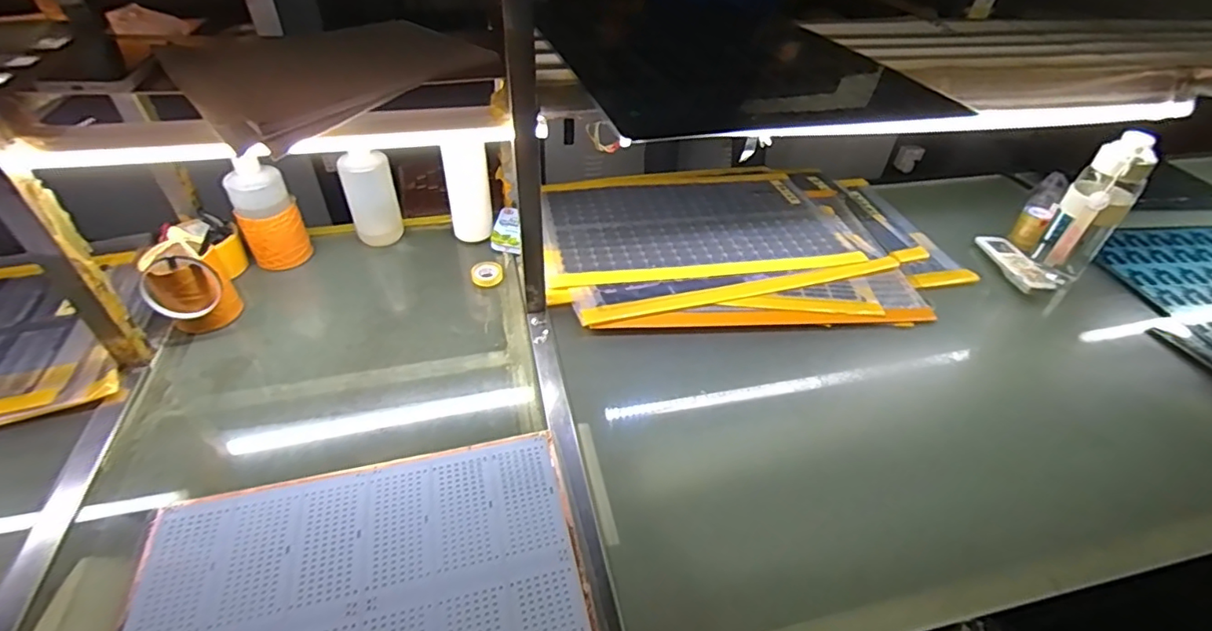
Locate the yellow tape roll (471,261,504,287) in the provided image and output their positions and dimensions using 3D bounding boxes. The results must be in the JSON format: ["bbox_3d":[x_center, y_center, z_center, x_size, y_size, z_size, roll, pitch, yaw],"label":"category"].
[{"bbox_3d":[-0.182,-0.064,0.846,0.048,0.018,0.052,-3,42,-7],"label":"yellow tape roll"}]

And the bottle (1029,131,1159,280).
[{"bbox_3d":[0.756,-0.158,0.867,0.075,0.232,0.082,-6,43,-9],"label":"bottle"}]

